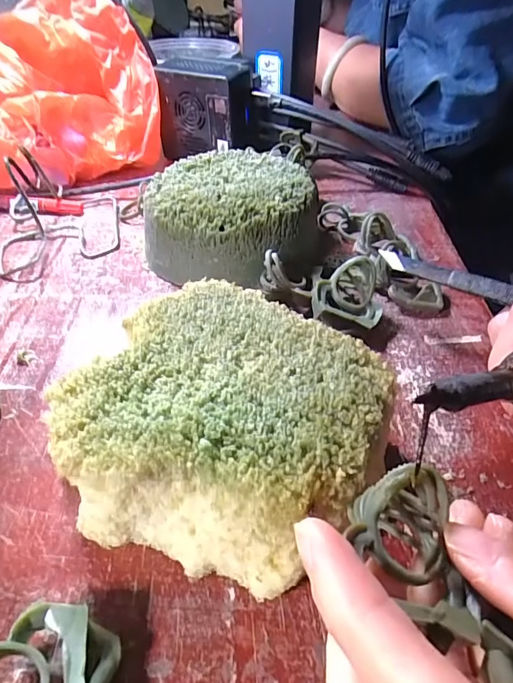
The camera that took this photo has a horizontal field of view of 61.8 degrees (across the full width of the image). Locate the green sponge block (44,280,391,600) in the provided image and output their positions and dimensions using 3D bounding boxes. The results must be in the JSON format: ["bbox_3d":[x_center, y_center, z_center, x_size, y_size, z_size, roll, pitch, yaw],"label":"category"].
[{"bbox_3d":[-0.011,0.032,0.156,0.100,0.043,0.098,21,48,21],"label":"green sponge block"}]

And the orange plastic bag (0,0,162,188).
[{"bbox_3d":[-0.170,-0.194,0.339,0.137,0.116,0.149,31,53,29],"label":"orange plastic bag"}]

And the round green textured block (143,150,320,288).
[{"bbox_3d":[-0.015,-0.076,0.266,0.101,0.046,0.092,-1,44,1],"label":"round green textured block"}]

